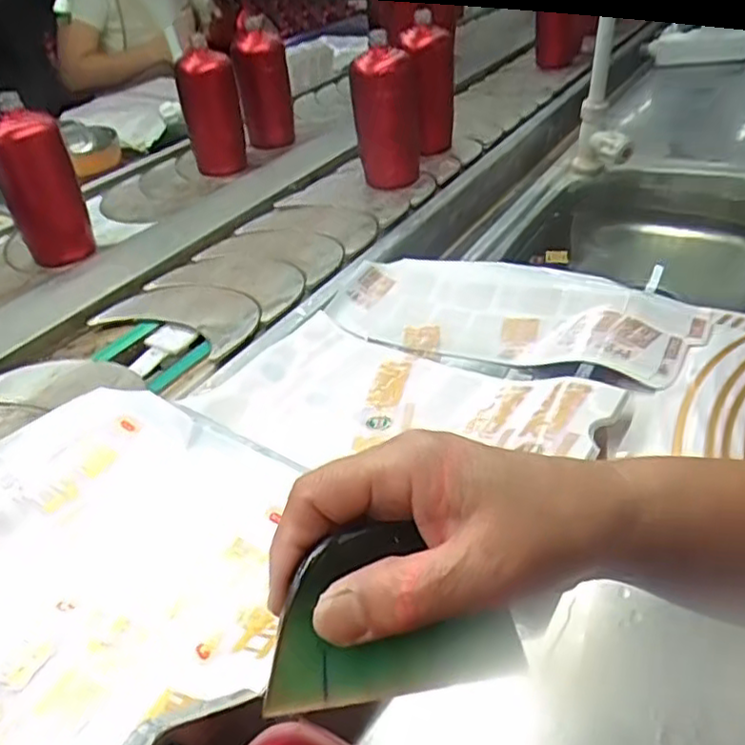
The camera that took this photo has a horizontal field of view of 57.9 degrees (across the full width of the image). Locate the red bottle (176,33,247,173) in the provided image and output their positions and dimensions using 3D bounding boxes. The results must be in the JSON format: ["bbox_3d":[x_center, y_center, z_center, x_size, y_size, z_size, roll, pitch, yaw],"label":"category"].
[{"bbox_3d":[-0.253,-0.416,1.051,0.084,0.188,0.074,-13,36,-11],"label":"red bottle"}]

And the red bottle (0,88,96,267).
[{"bbox_3d":[-0.403,-0.227,0.811,0.080,0.184,0.072,-23,40,-22],"label":"red bottle"}]

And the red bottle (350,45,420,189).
[{"bbox_3d":[0.021,-0.355,0.961,0.088,0.202,0.087,-6,56,-1],"label":"red bottle"}]

